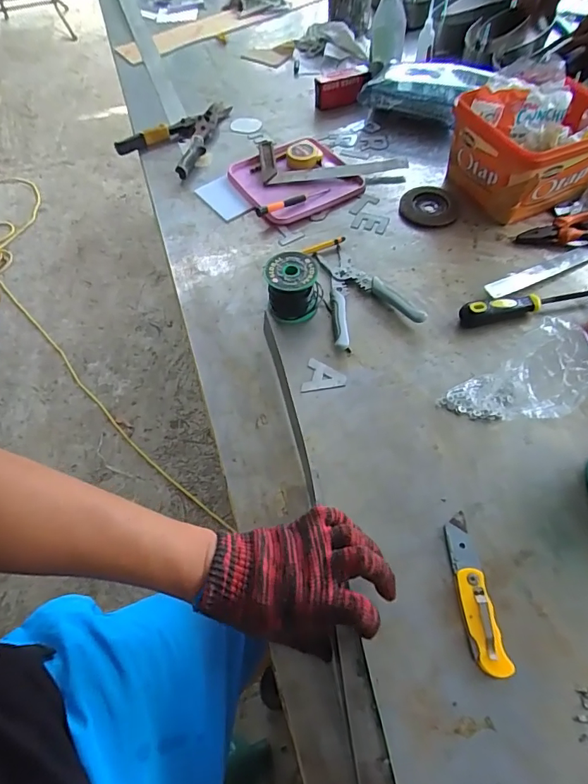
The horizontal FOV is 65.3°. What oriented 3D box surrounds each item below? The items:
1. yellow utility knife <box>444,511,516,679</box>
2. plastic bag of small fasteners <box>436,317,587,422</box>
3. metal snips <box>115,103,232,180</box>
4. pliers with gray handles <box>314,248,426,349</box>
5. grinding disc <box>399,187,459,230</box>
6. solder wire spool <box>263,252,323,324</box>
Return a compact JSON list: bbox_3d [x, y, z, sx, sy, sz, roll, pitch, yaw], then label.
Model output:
[{"bbox_3d":[0.170,0.188,0.437,0.030,0.014,0.141,-5,57,-1],"label":"yellow utility knife"},{"bbox_3d":[0.243,-0.008,0.491,0.103,0.131,0.106,-26,60,-13],"label":"plastic bag of small fasteners"},{"bbox_3d":[-0.208,-0.496,0.882,0.163,0.033,0.223,26,62,18],"label":"metal snips"},{"bbox_3d":[0.084,-0.148,0.648,0.124,0.029,0.181,-20,59,-10],"label":"pliers with gray handles"},{"bbox_3d":[0.220,-0.302,0.746,0.091,0.009,0.102,28,63,19],"label":"grinding disc"},{"bbox_3d":[0.000,-0.140,0.621,0.072,0.067,0.065,-3,58,1],"label":"solder wire spool"}]

